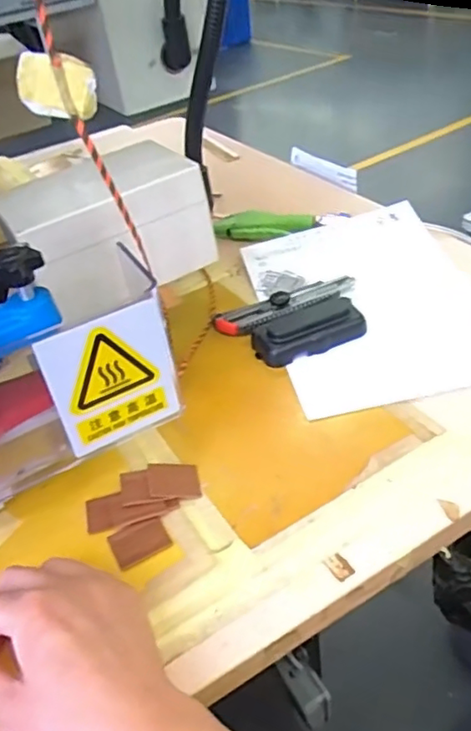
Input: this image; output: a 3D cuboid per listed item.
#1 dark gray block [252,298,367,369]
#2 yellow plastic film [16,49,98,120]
[{"bbox_3d":[0.071,-0.029,0.577,0.102,0.024,0.046,-20,40,-13],"label":"dark gray block"},{"bbox_3d":[-0.101,-0.158,0.345,0.043,0.034,0.009,-6,39,4],"label":"yellow plastic film"}]

